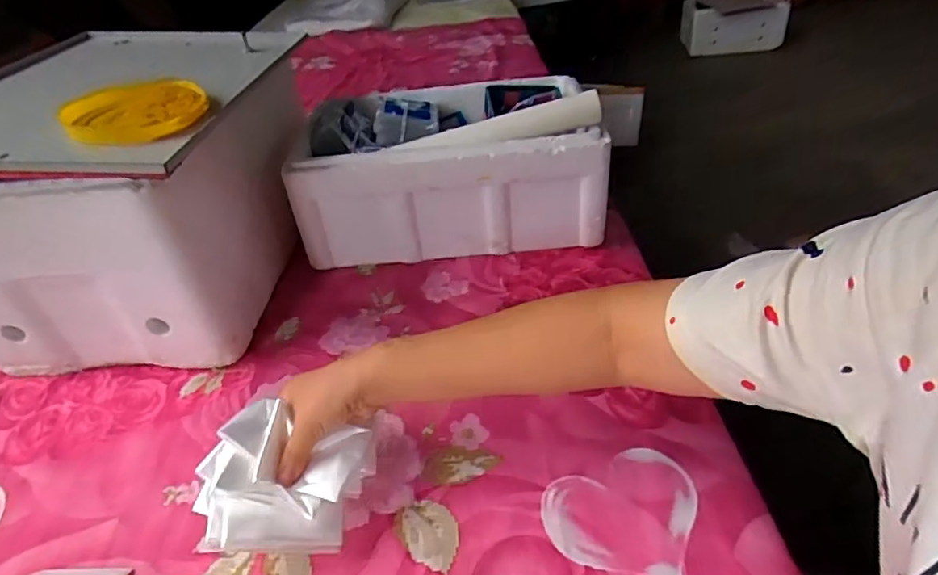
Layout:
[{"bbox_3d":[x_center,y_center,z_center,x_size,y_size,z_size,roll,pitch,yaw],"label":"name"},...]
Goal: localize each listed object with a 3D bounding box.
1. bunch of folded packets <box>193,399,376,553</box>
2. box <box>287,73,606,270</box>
[{"bbox_3d":[-0.144,0.146,0.436,0.134,0.072,0.092,-9,38,-5],"label":"bunch of folded packets"},{"bbox_3d":[-0.036,-0.181,0.810,0.402,0.197,0.270,-7,38,-3],"label":"box"}]

